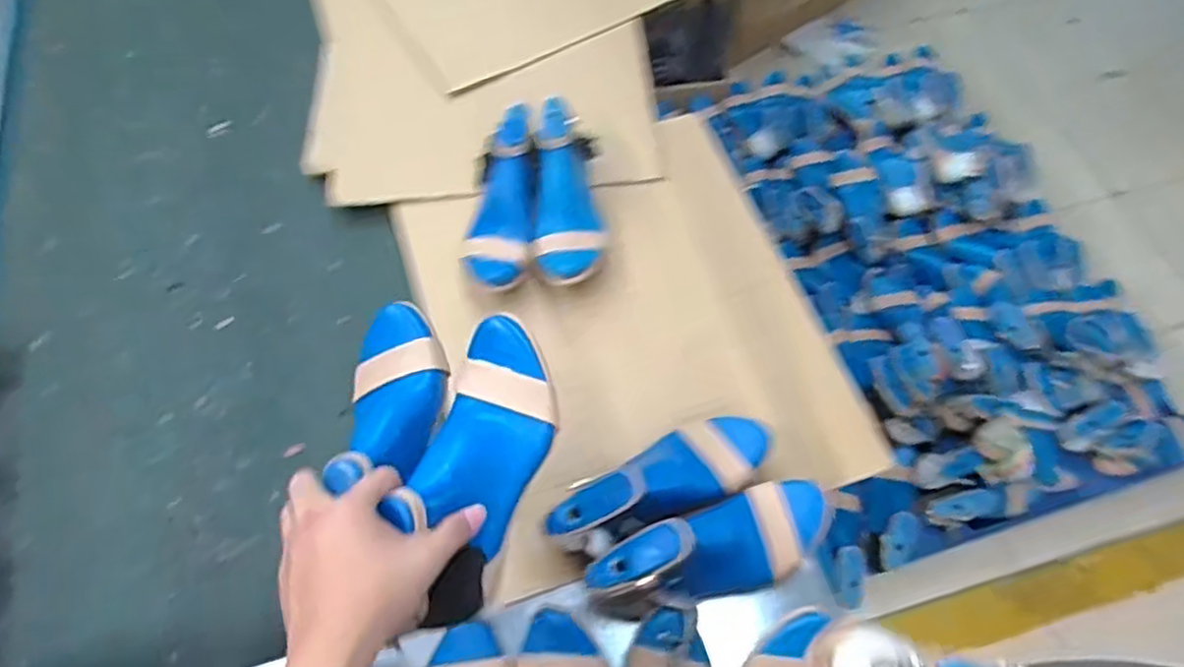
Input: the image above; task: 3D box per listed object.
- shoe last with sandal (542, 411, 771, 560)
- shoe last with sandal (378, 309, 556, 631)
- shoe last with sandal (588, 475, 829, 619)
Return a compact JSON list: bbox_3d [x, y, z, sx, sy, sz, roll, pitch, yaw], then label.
[{"bbox_3d":[0.065,0.147,0.709,0.240,0.091,0.088,-19,60,-32],"label":"shoe last with sandal"},{"bbox_3d":[-0.082,0.086,0.541,0.088,0.072,0.219,10,65,6],"label":"shoe last with sandal"},{"bbox_3d":[0.114,0.207,0.686,0.244,0.085,0.084,-11,60,-23],"label":"shoe last with sandal"}]

